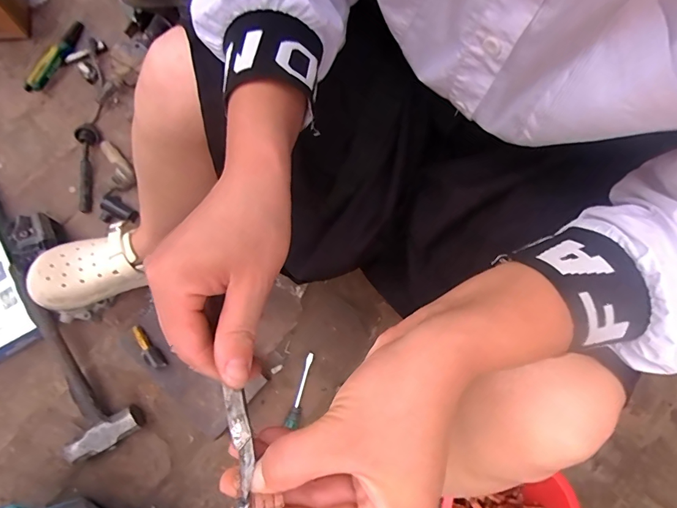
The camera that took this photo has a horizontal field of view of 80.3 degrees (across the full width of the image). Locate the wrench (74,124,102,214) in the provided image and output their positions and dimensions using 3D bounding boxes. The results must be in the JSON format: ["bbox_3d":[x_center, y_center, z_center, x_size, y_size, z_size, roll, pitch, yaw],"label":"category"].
[{"bbox_3d":[-0.494,-0.169,0.789,0.046,0.033,0.178,2,89,4],"label":"wrench"}]

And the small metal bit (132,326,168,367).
[{"bbox_3d":[-0.300,0.149,0.633,0.022,0.023,0.079,-38,78,-12],"label":"small metal bit"}]

